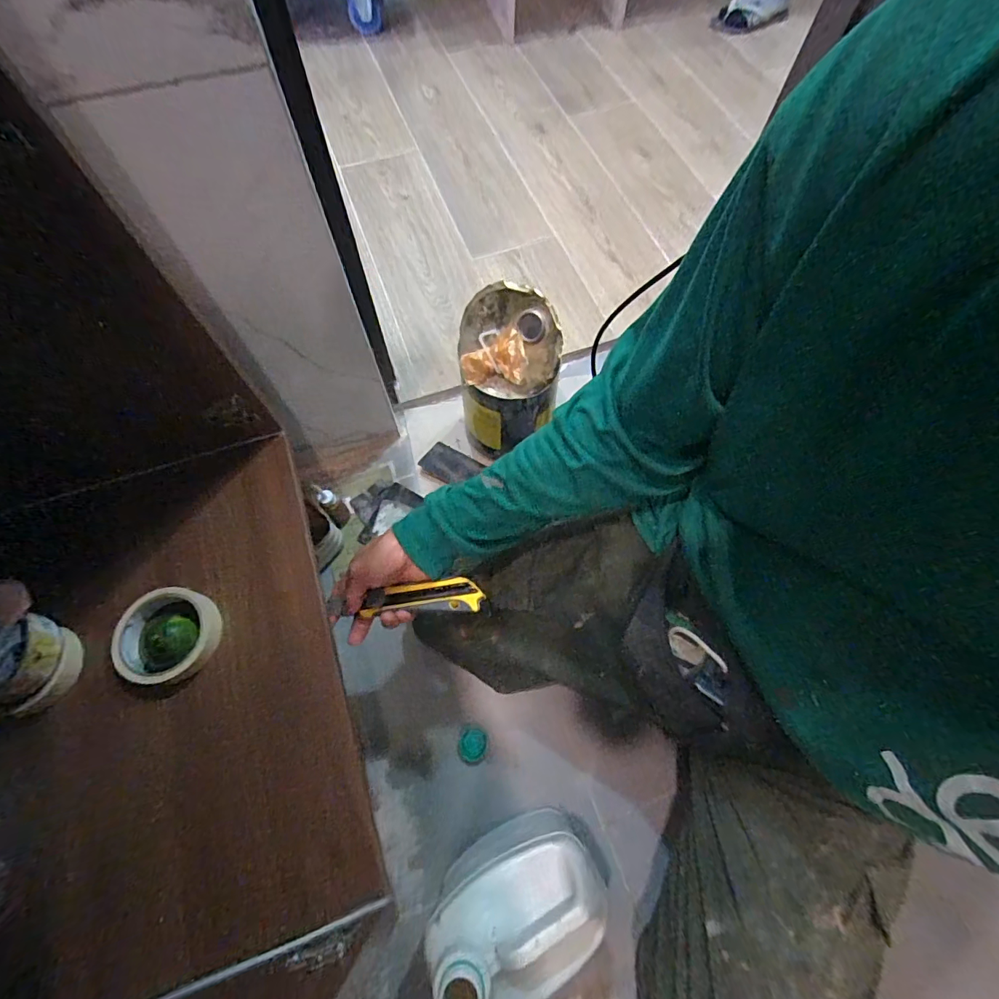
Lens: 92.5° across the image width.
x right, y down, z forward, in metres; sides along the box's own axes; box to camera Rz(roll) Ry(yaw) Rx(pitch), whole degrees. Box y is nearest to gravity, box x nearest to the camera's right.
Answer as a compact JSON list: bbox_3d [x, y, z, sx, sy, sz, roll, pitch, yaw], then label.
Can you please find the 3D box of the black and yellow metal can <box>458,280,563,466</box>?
[{"bbox_3d":[0.011,-0.181,0.761,0.138,0.284,0.133,-3,66,-2],"label":"black and yellow metal can"}]

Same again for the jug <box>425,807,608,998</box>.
[{"bbox_3d":[0.024,0.433,0.519,0.179,0.243,0.106,-25,69,-11],"label":"jug"}]

